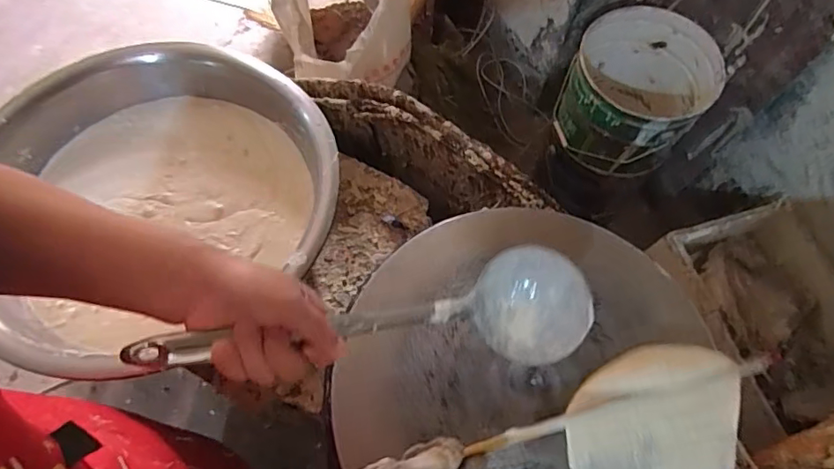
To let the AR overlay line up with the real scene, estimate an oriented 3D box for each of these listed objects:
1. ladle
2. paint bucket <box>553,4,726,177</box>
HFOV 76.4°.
[{"bbox_3d":[-0.026,0.066,0.401,0.334,0.067,0.084,-4,64,-19],"label":"ladle"},{"bbox_3d":[0.490,-0.319,1.215,0.283,0.245,0.293,1,65,-1],"label":"paint bucket"}]

